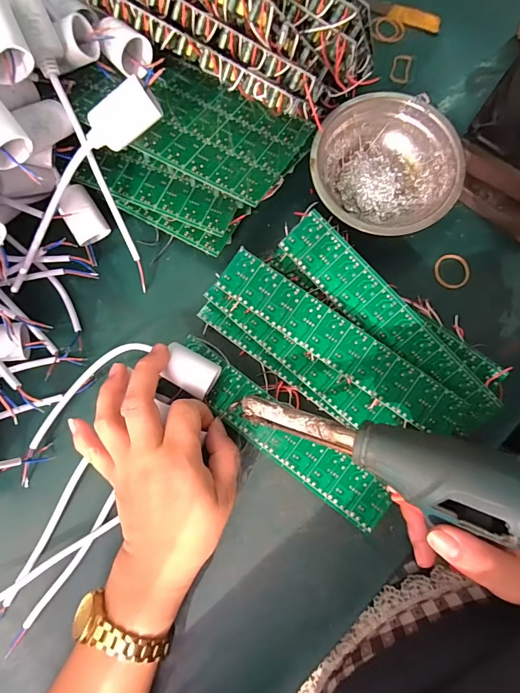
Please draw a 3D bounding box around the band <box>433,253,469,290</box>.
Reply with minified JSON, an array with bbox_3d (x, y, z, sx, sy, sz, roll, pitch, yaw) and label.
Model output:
[{"bbox_3d":[0.176,-0.069,0.345,0.031,0.004,0.033,0,77,-1],"label":"band"}]

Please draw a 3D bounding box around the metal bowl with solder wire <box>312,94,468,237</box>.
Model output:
[{"bbox_3d":[0.109,-0.153,0.340,0.125,0.047,0.122,0,77,-1],"label":"metal bowl with solder wire"}]

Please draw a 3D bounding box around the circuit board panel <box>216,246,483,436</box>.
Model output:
[{"bbox_3d":[0.065,0.002,0.287,0.214,0.012,0.036,36,90,5],"label":"circuit board panel"}]

